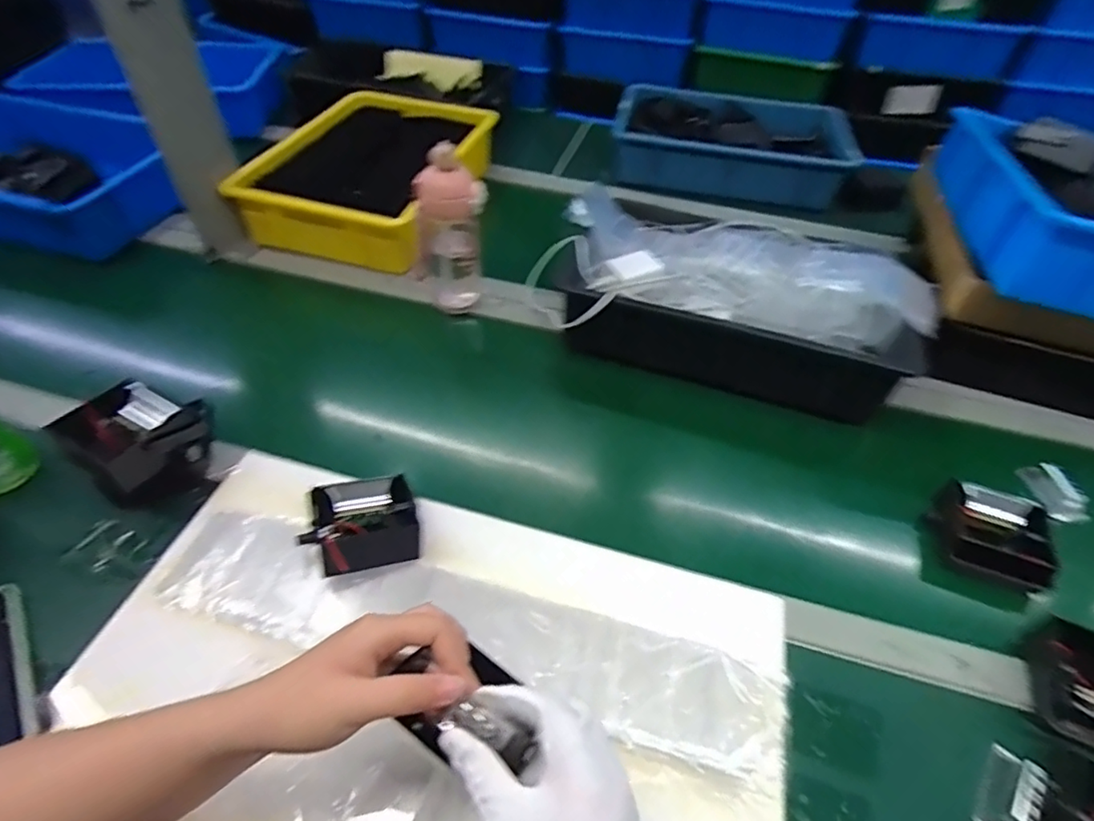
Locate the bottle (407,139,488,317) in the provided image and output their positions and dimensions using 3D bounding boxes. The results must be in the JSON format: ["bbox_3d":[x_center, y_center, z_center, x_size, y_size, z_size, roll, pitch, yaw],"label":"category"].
[{"bbox_3d":[-0.128,-0.233,0.734,0.093,0.198,0.101,-4,48,-7],"label":"bottle"}]

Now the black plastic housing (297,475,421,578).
[{"bbox_3d":[-0.166,0.095,0.513,0.093,0.042,0.087,-13,49,-15],"label":"black plastic housing"}]

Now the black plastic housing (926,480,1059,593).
[{"bbox_3d":[0.444,0.124,0.575,0.105,0.043,0.088,23,50,17],"label":"black plastic housing"}]

